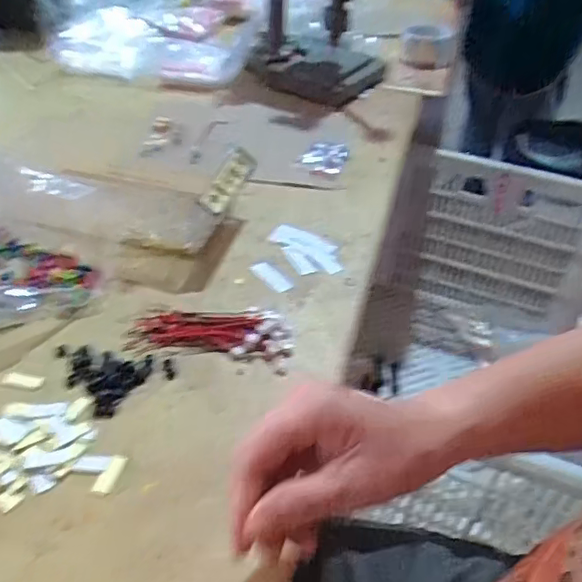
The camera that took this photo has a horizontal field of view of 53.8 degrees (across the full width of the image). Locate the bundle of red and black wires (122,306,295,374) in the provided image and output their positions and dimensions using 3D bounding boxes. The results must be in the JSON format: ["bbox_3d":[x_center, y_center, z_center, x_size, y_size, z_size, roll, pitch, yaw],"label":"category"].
[{"bbox_3d":[-0.065,0.032,0.481,0.133,0.013,0.062,7,40,3],"label":"bundle of red and black wires"}]

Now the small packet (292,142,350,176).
[{"bbox_3d":[0.040,-0.171,0.734,0.060,0.015,0.074,13,41,11],"label":"small packet"}]

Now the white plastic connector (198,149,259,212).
[{"bbox_3d":[-0.063,-0.111,0.573,0.026,0.017,0.111,12,41,9],"label":"white plastic connector"}]

